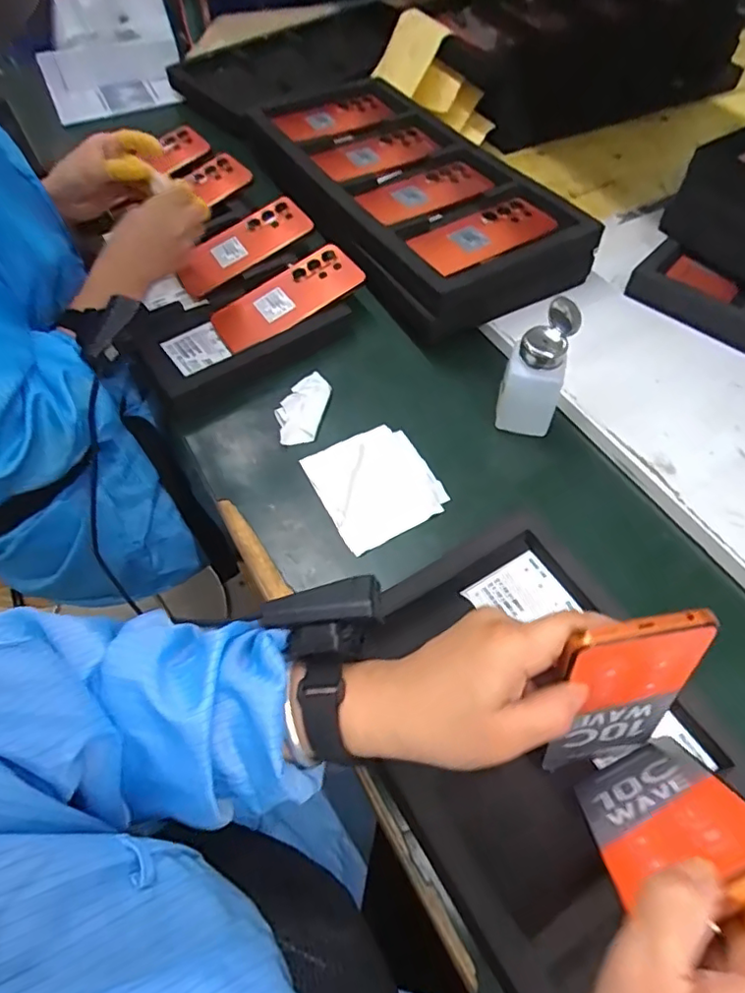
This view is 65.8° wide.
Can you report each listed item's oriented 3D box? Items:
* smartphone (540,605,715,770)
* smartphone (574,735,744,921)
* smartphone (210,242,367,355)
[{"bbox_3d":[0.144,0.122,0.344,0.072,0.163,0.010,-10,46,0],"label":"smartphone"},{"bbox_3d":[0.155,0.172,0.311,0.072,0.164,0.011,-33,77,5],"label":"smartphone"},{"bbox_3d":[-0.094,-0.217,0.633,0.165,0.009,0.067,-33,76,-5],"label":"smartphone"}]

